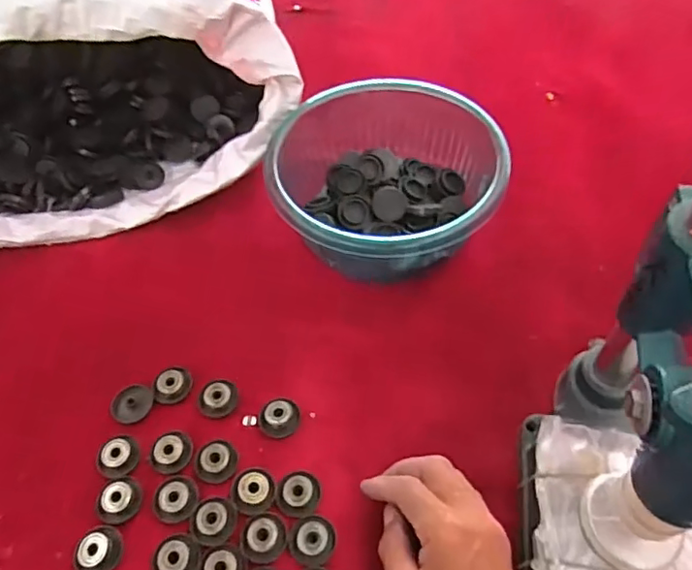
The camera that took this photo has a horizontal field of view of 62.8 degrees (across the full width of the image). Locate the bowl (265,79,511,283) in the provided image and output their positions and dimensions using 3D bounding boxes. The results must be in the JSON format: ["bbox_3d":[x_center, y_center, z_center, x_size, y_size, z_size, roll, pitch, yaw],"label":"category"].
[{"bbox_3d":[0.036,-0.101,0.536,0.200,0.103,0.191,-1,54,2],"label":"bowl"}]

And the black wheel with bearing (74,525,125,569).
[{"bbox_3d":[-0.173,0.186,0.397,0.030,0.008,0.033,-1,54,2],"label":"black wheel with bearing"}]

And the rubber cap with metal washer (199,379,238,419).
[{"bbox_3d":[-0.105,0.093,0.462,0.030,0.010,0.030,-1,54,2],"label":"rubber cap with metal washer"}]

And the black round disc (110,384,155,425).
[{"bbox_3d":[-0.176,0.099,0.469,0.032,0.011,0.033,-1,54,2],"label":"black round disc"}]

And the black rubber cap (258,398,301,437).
[{"bbox_3d":[-0.053,0.105,0.448,0.032,0.015,0.026,-10,54,-4],"label":"black rubber cap"}]

